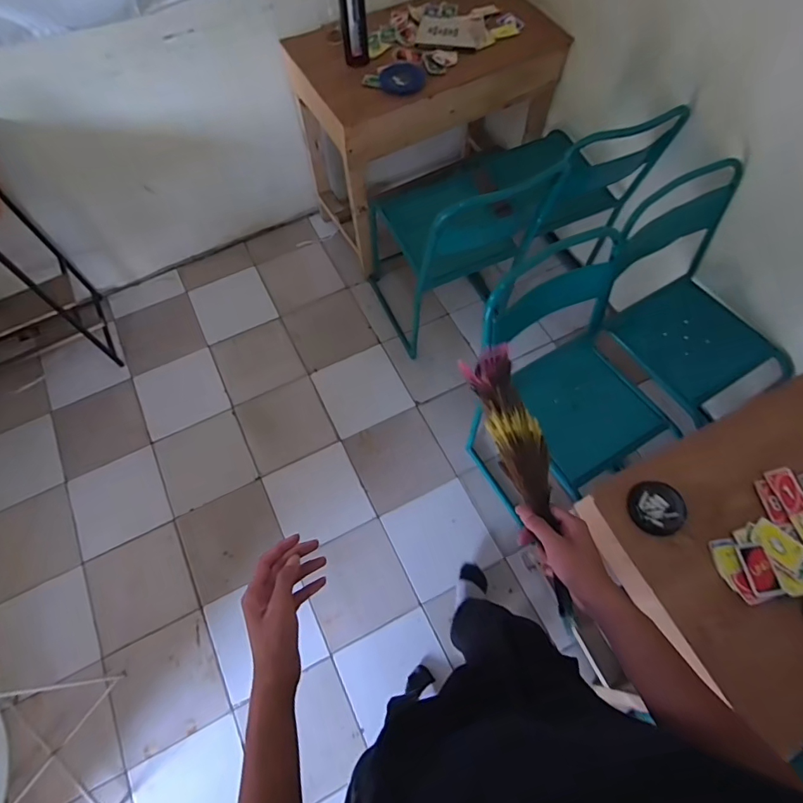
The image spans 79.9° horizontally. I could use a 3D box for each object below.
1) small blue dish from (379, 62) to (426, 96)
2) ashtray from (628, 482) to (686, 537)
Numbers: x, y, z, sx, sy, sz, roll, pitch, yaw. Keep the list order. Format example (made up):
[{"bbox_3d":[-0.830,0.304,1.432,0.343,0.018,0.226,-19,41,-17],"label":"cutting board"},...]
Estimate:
[{"bbox_3d":[0.005,-0.937,1.392,0.133,0.022,0.119,-9,64,-4],"label":"small blue dish"},{"bbox_3d":[0.461,0.192,0.866,0.095,0.029,0.086,41,71,18],"label":"ashtray"}]

